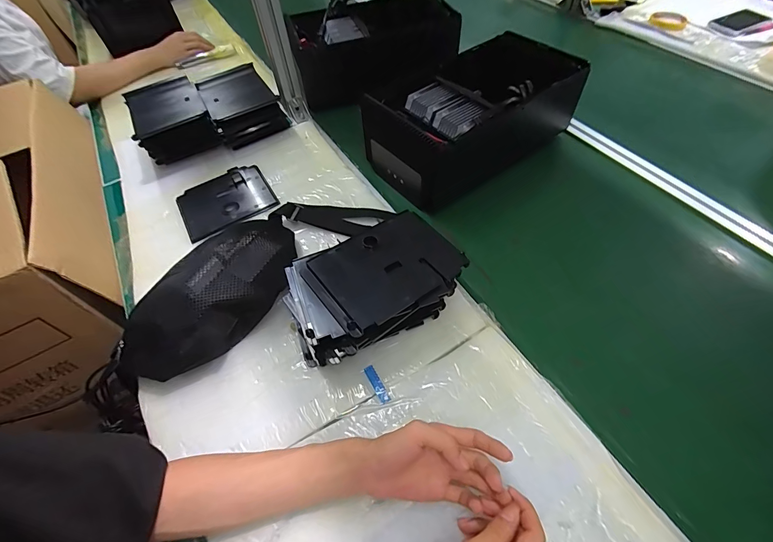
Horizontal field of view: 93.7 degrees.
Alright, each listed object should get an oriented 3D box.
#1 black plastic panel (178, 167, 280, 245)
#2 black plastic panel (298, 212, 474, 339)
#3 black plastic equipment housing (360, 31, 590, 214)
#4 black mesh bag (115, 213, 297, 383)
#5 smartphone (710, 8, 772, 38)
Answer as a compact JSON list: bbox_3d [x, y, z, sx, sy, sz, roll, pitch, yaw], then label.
[{"bbox_3d":[-0.287,-0.128,0.646,0.157,0.008,0.141,-26,59,-15],"label":"black plastic panel"},{"bbox_3d":[-0.001,-0.005,0.447,0.169,0.016,0.124,-33,59,-18],"label":"black plastic panel"},{"bbox_3d":[0.147,-0.279,0.644,0.349,0.134,0.196,-32,60,-18],"label":"black plastic equipment housing"},{"bbox_3d":[-0.215,0.027,0.483,0.123,0.088,0.276,28,61,20],"label":"black mesh bag"},{"bbox_3d":[0.899,-0.629,0.916,0.166,0.011,0.090,-23,58,-13],"label":"smartphone"}]

